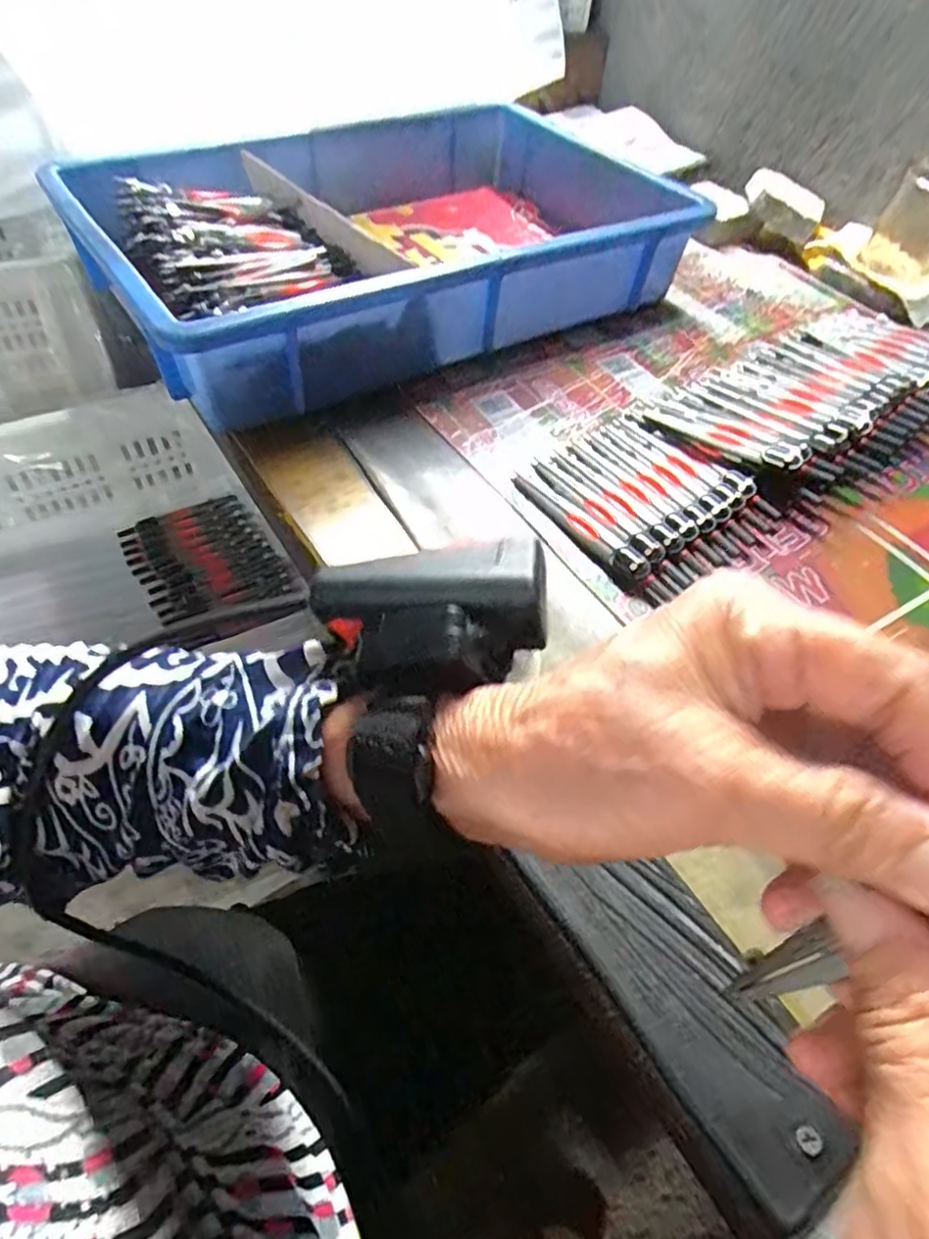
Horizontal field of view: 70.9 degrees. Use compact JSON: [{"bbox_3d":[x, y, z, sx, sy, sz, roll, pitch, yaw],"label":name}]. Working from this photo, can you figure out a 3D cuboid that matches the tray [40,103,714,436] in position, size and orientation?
[{"bbox_3d":[-0.064,-0.301,0.515,0.415,0.109,0.305,-29,58,-23],"label":"tray"}]

